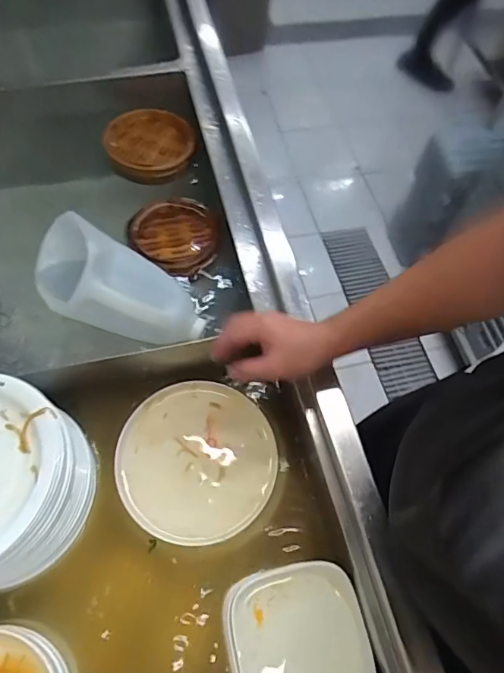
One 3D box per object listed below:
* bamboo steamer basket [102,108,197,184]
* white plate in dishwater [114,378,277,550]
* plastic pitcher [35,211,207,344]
[{"bbox_3d":[-0.202,-0.386,0.881,0.172,0.033,0.166,1,62,-3],"label":"bamboo steamer basket"},{"bbox_3d":[-0.077,0.179,0.655,0.228,0.042,0.216,2,62,-3],"label":"white plate in dishwater"},{"bbox_3d":[-0.217,-0.082,0.672,0.294,0.114,0.136,24,63,9],"label":"plastic pitcher"}]

